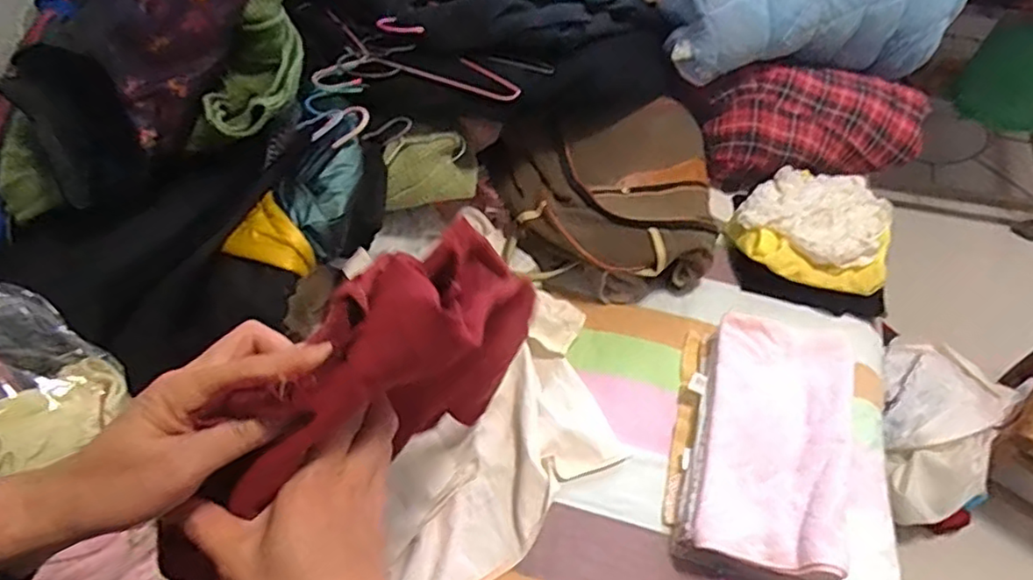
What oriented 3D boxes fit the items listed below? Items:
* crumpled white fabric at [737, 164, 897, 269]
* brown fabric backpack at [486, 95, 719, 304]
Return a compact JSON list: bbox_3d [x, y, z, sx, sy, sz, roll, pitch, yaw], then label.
[{"bbox_3d":[0.586,-0.156,1.200,0.247,0.057,0.286,35,63,27],"label":"crumpled white fabric"},{"bbox_3d":[0.189,-0.179,1.183,0.456,0.128,0.395,-17,54,-8],"label":"brown fabric backpack"}]

